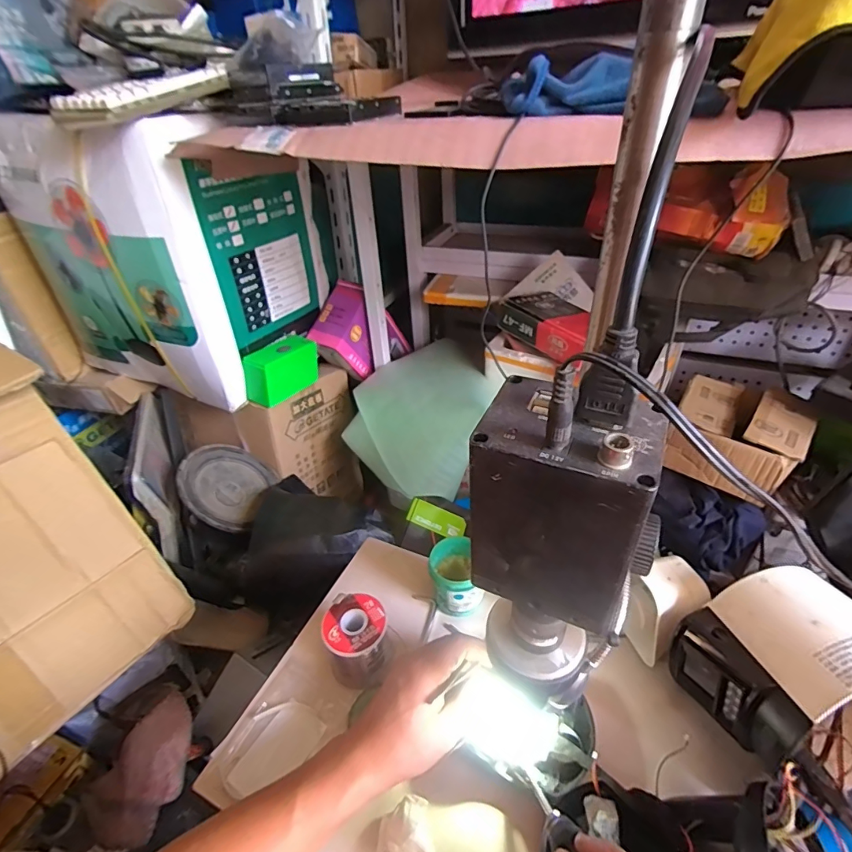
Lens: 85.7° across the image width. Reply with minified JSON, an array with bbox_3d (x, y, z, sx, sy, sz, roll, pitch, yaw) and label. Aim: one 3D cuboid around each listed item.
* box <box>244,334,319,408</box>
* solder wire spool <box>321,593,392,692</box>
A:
[{"bbox_3d":[-0.300,-0.120,0.978,0.076,0.101,0.159,16,40,25],"label":"box"},{"bbox_3d":[-0.069,0.216,0.465,0.060,0.066,0.065,-2,35,2],"label":"solder wire spool"}]

